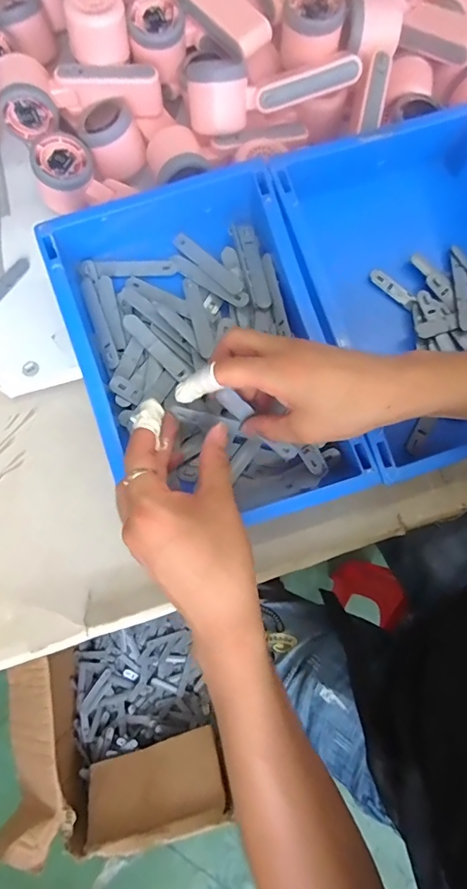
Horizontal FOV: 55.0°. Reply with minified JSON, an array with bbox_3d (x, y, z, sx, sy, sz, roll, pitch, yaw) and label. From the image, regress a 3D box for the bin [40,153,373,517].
[{"bbox_3d":[-0.026,-0.080,0.414,0.219,0.089,0.318,-18,75,-4],"label":"bin"}]

